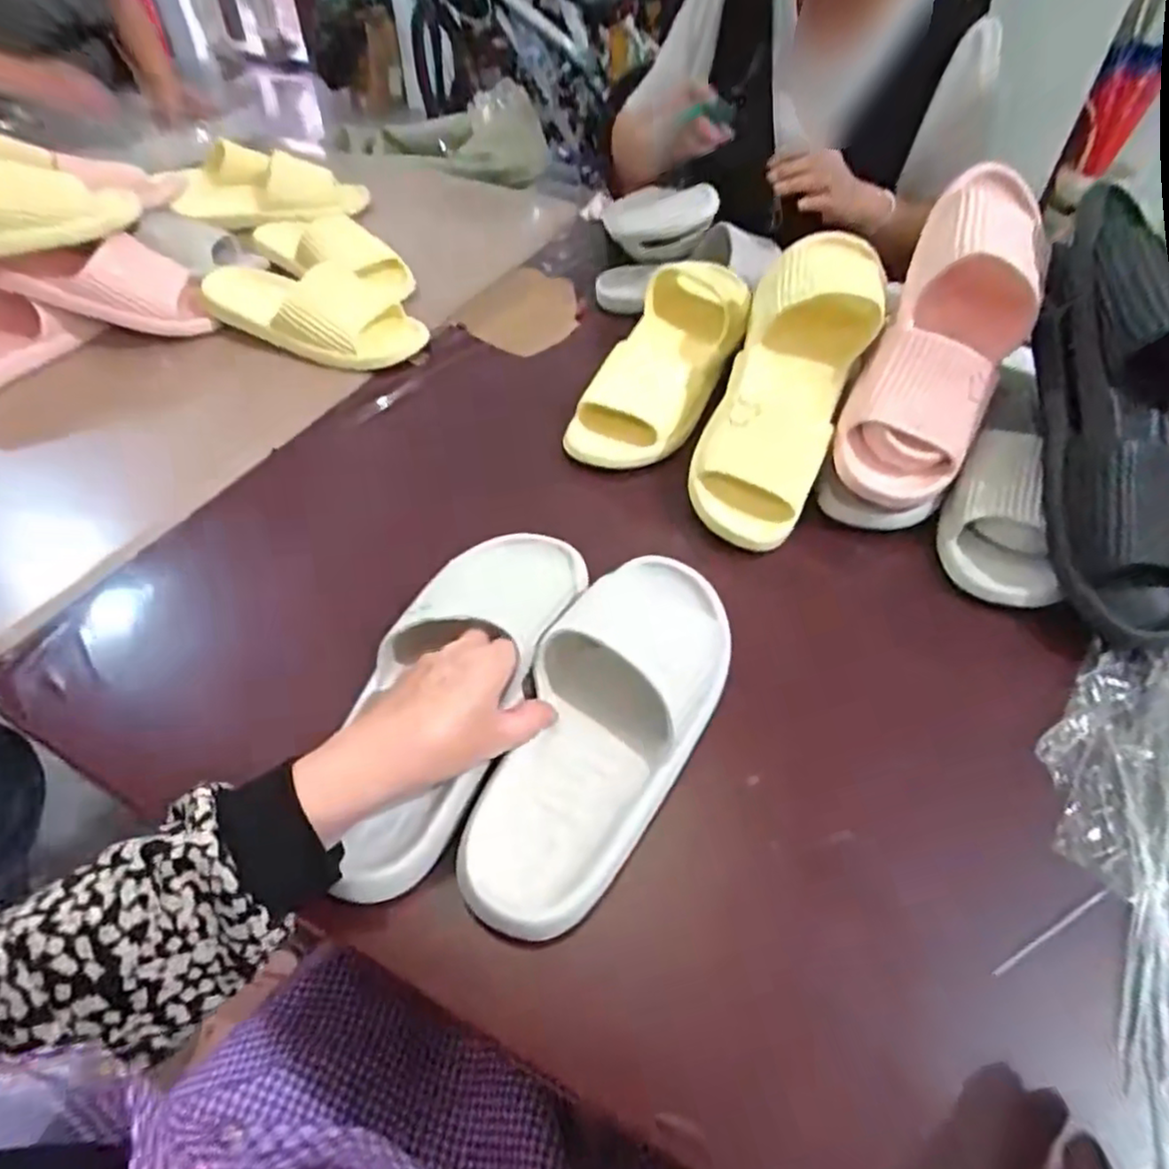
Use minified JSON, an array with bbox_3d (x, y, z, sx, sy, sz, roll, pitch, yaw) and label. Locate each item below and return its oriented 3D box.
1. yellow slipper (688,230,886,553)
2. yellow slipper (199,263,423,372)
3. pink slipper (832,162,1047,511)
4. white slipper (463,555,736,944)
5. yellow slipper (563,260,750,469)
[{"bbox_3d":[0.178,-0.178,0.600,0.103,0.064,0.293,20,83,14],"label":"yellow slipper"},{"bbox_3d":[-0.316,-0.312,0.793,0.268,0.065,0.121,11,53,7],"label":"yellow slipper"},{"bbox_3d":[0.299,-0.203,0.565,0.101,0.071,0.280,24,93,17],"label":"pink slipper"},{"bbox_3d":[0.019,0.077,0.460,0.113,0.083,0.301,22,55,15],"label":"white slipper"},{"bbox_3d":[0.089,-0.234,0.721,0.116,0.068,0.302,20,54,14],"label":"yellow slipper"}]

